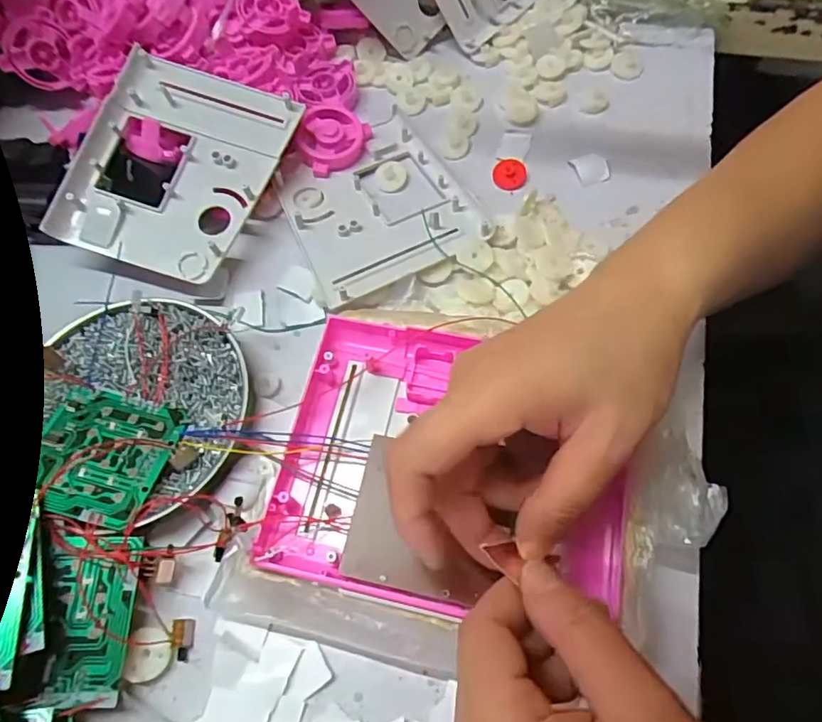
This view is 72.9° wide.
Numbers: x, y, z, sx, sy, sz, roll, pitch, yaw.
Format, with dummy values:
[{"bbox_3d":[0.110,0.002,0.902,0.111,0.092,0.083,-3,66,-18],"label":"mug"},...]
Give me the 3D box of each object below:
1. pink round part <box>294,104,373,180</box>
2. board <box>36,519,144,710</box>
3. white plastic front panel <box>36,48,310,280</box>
[{"bbox_3d":[-0.060,-0.161,0.402,0.046,0.020,0.056,22,67,14],"label":"pink round part"},{"bbox_3d":[-0.155,0.119,0.264,0.043,0.006,0.078,3,68,-10],"label":"board"},{"bbox_3d":[-0.157,-0.129,0.368,0.123,0.013,0.139,21,81,1],"label":"white plastic front panel"}]

